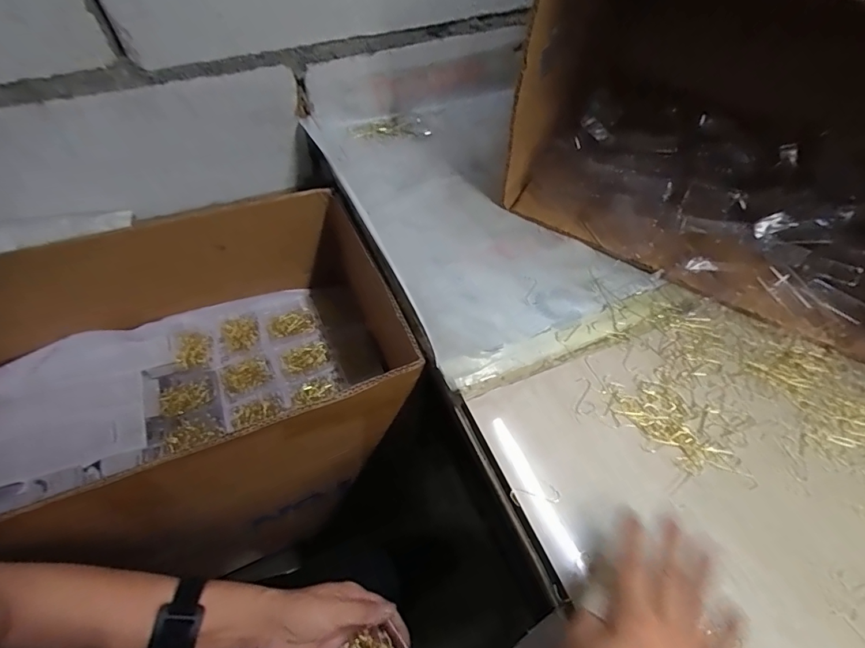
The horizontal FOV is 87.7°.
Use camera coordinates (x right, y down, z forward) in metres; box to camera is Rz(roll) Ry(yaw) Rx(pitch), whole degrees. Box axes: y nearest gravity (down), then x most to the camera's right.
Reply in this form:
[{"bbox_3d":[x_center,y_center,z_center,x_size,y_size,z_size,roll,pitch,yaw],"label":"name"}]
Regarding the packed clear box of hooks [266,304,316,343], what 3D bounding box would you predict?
[{"bbox_3d":[-0.222,0.000,0.707,0.071,0.014,0.048,-20,58,-16],"label":"packed clear box of hooks"}]

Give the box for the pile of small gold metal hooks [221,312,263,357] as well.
[{"bbox_3d":[-0.293,0.015,0.693,0.053,0.011,0.064,-18,58,-15],"label":"pile of small gold metal hooks"}]

